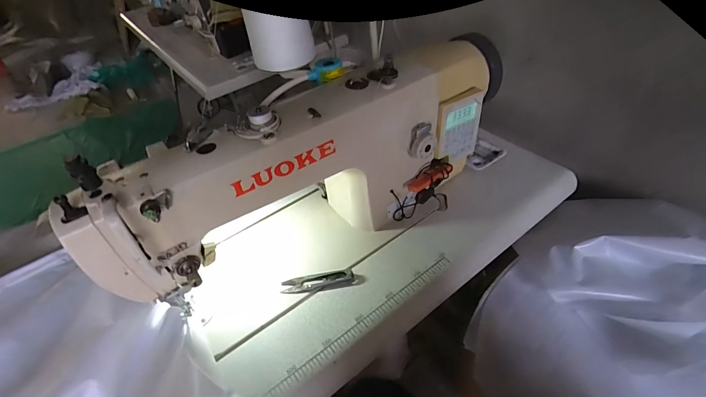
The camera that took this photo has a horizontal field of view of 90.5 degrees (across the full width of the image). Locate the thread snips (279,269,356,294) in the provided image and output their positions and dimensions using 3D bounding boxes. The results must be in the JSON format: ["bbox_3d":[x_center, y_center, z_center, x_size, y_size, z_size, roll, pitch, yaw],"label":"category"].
[{"bbox_3d":[-0.049,0.117,0.493,0.100,0.008,0.025,-9,43,-1],"label":"thread snips"}]

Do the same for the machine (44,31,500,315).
[{"bbox_3d":[-0.025,-0.043,0.493,0.574,0.237,0.160,-25,46,-18],"label":"machine"}]

